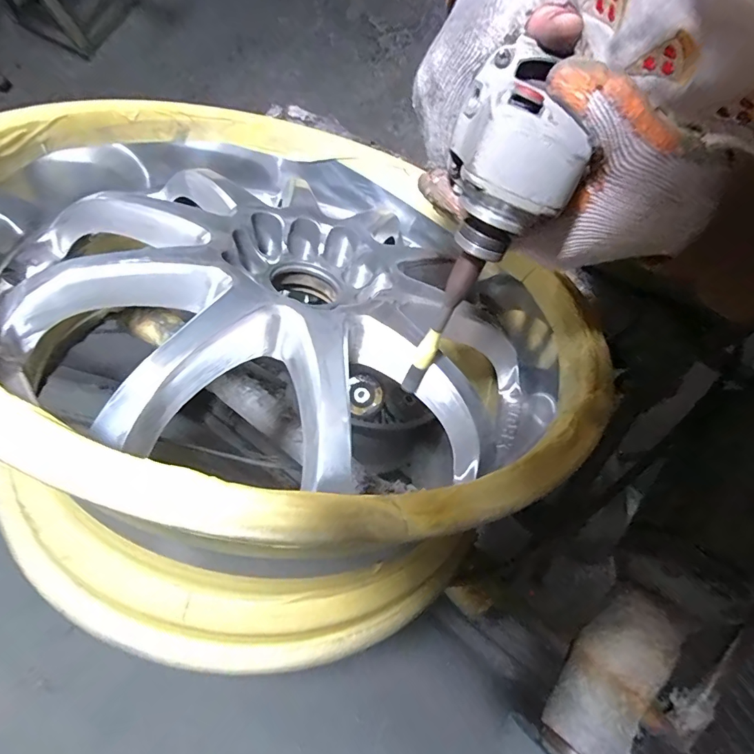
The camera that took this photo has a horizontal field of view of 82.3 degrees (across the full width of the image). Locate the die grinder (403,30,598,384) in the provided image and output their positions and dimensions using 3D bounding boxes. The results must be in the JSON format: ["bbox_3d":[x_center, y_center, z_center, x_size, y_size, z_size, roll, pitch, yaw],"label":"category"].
[{"bbox_3d":[0.055,-0.071,0.251,0.062,0.194,0.052,23,37,6],"label":"die grinder"}]

